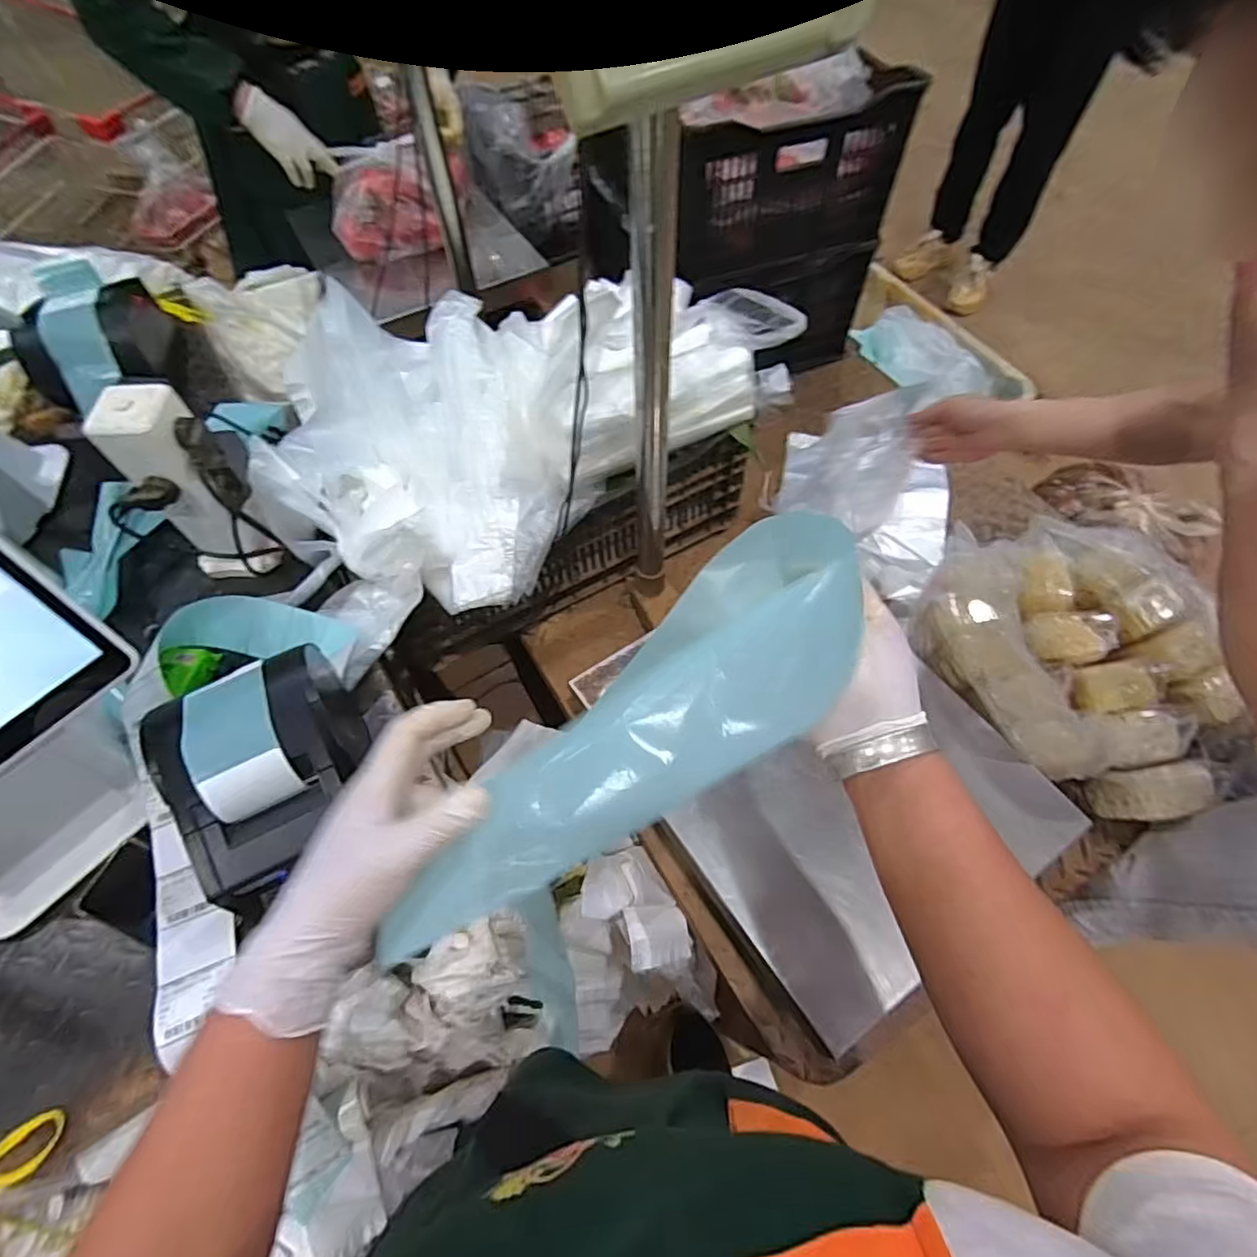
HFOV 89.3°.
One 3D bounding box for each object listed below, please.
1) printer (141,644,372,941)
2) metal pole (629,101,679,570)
[{"bbox_3d":[-0.338,0.146,0.627,0.167,0.155,0.194,-32,64,-15],"label":"printer"},{"bbox_3d":[0.025,-0.227,0.685,0.038,0.531,0.028,5,61,5],"label":"metal pole"}]

